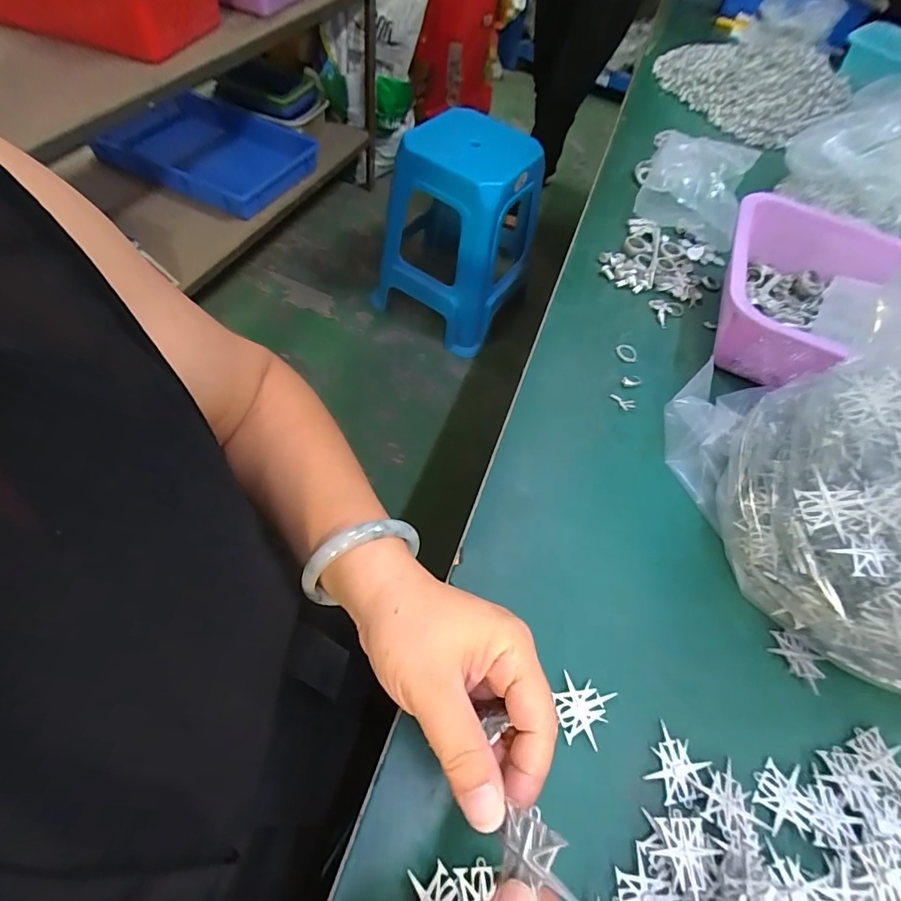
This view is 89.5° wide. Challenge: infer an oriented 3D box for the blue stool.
[{"bbox_3d":[0.039,-0.632,1.299,0.376,0.476,0.421,27,60,8],"label":"blue stool"}]

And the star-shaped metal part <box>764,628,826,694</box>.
[{"bbox_3d":[0.235,0.139,0.308,0.027,0.006,0.035,-39,72,-26],"label":"star-shaped metal part"}]

